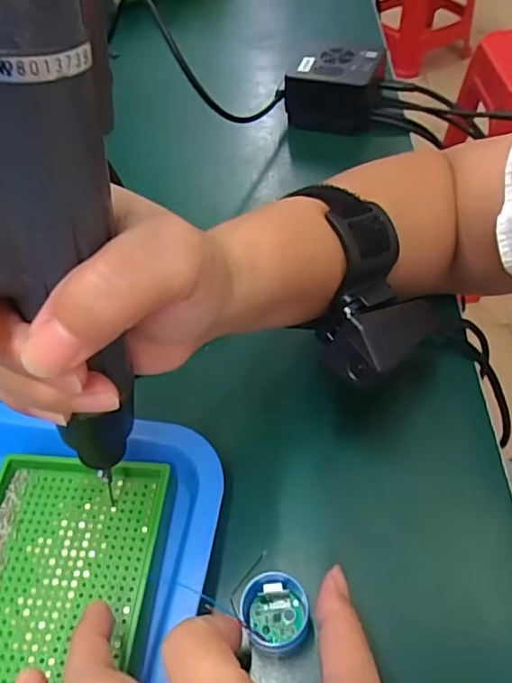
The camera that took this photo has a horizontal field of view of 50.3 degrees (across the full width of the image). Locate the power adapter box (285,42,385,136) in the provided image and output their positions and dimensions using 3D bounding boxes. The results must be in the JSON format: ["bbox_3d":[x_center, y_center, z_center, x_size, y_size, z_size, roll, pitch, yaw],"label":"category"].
[{"bbox_3d":[0.073,-0.233,0.501,0.079,0.058,0.071,16,54,17],"label":"power adapter box"}]

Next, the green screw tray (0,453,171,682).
[{"bbox_3d":[-0.098,0.118,0.251,0.089,0.012,0.136,2,52,7],"label":"green screw tray"}]

